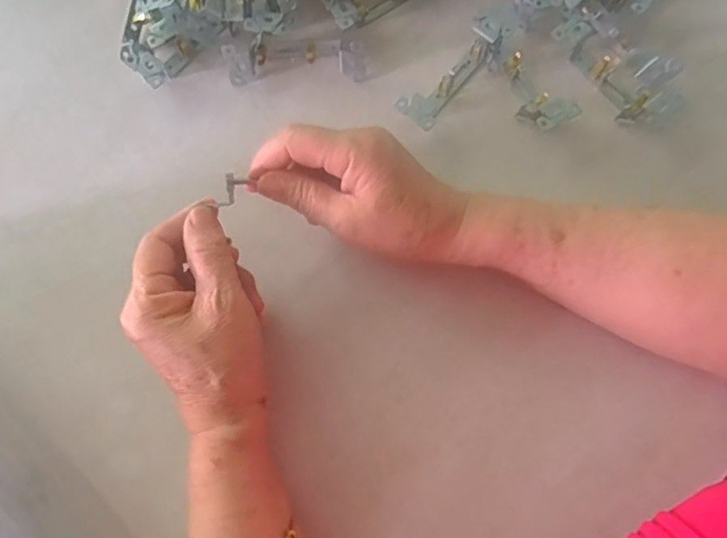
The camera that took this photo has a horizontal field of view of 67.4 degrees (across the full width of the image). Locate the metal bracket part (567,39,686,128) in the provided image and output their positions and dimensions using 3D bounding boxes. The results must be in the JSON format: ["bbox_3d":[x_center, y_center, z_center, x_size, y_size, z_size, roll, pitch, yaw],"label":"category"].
[{"bbox_3d":[0.202,-0.143,0.407,0.046,0.027,0.083,-29,78,-5],"label":"metal bracket part"}]

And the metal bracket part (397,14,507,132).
[{"bbox_3d":[0.068,-0.144,0.409,0.029,0.022,0.099,41,81,10],"label":"metal bracket part"}]

